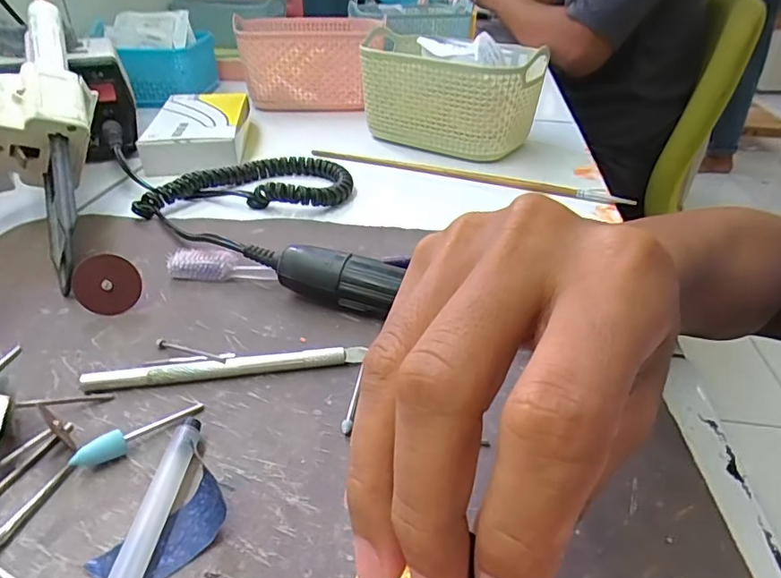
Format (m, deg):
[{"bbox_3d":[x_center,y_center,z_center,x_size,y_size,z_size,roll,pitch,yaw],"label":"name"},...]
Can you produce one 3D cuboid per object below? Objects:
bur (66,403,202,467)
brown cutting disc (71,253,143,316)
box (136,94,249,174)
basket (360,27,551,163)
[{"bbox_3d":[-0.098,0.057,0.207,0.049,0.011,0.007,-26,42,-34],"label":"bur"},{"bbox_3d":[-0.148,-0.002,0.274,0.031,0.031,0.004,33,0,-20],"label":"brown cutting disc"},{"bbox_3d":[-0.178,-0.150,0.492,0.084,0.028,0.154,-5,34,-9],"label":"box"},{"bbox_3d":[0.054,-0.186,0.505,0.170,0.085,0.113,15,36,20],"label":"basket"}]

